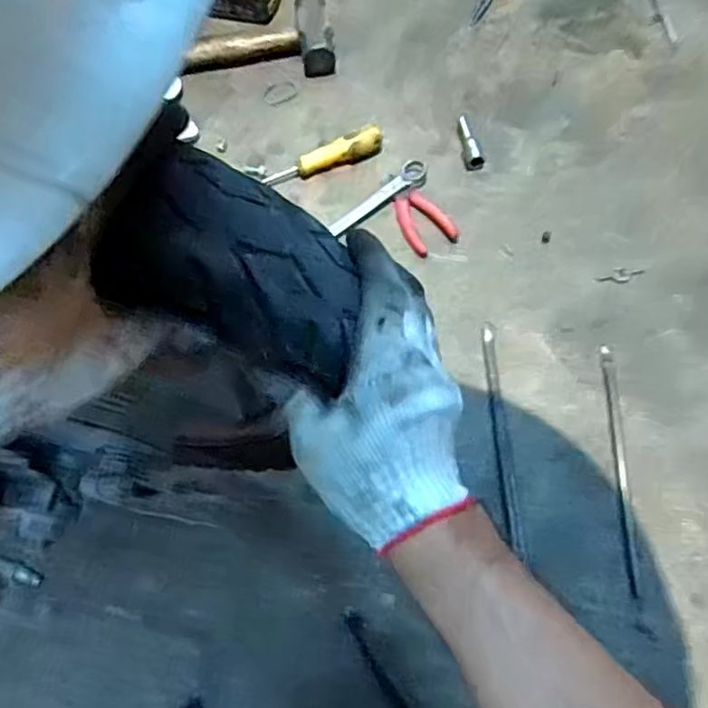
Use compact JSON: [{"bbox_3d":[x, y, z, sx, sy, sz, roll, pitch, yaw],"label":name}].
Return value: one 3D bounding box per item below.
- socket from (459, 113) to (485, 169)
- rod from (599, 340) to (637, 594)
[{"bbox_3d":[0.147,-0.276,0.781,0.025,0.019,0.088,-11,64,-2],"label":"socket"},{"bbox_3d":[0.261,0.103,0.598,0.013,0.004,0.245,2,65,4],"label":"rod"}]

